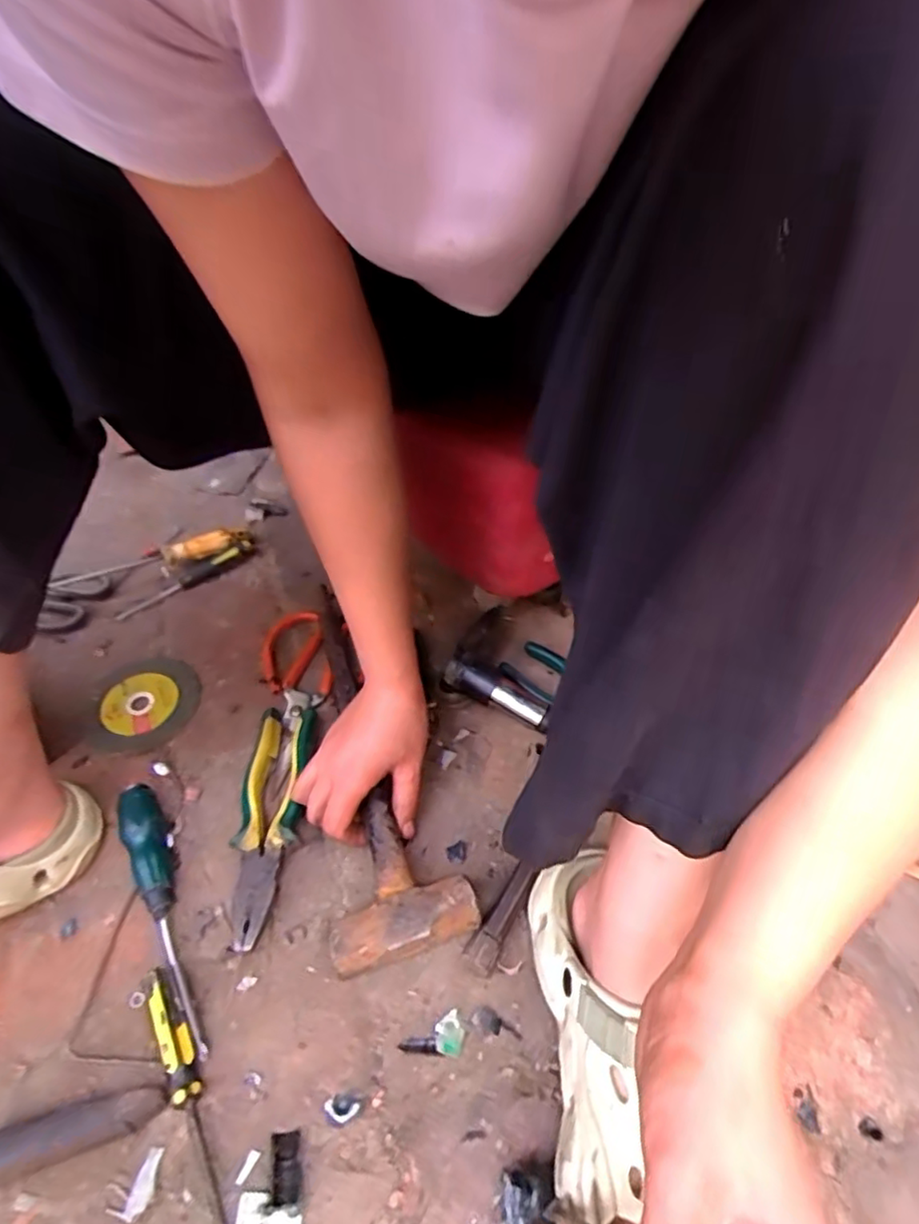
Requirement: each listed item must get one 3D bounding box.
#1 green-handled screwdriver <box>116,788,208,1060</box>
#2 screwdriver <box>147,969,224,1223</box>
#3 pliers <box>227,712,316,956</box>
[{"bbox_3d":[-0.216,0.215,0.445,0.026,0.034,0.196,-23,61,-16],"label":"green-handled screwdriver"},{"bbox_3d":[-0.164,0.300,0.374,0.018,0.016,0.158,-23,64,-16],"label":"screwdriver"},{"bbox_3d":[-0.150,0.156,0.479,0.046,0.016,0.188,0,47,0],"label":"pliers"}]

